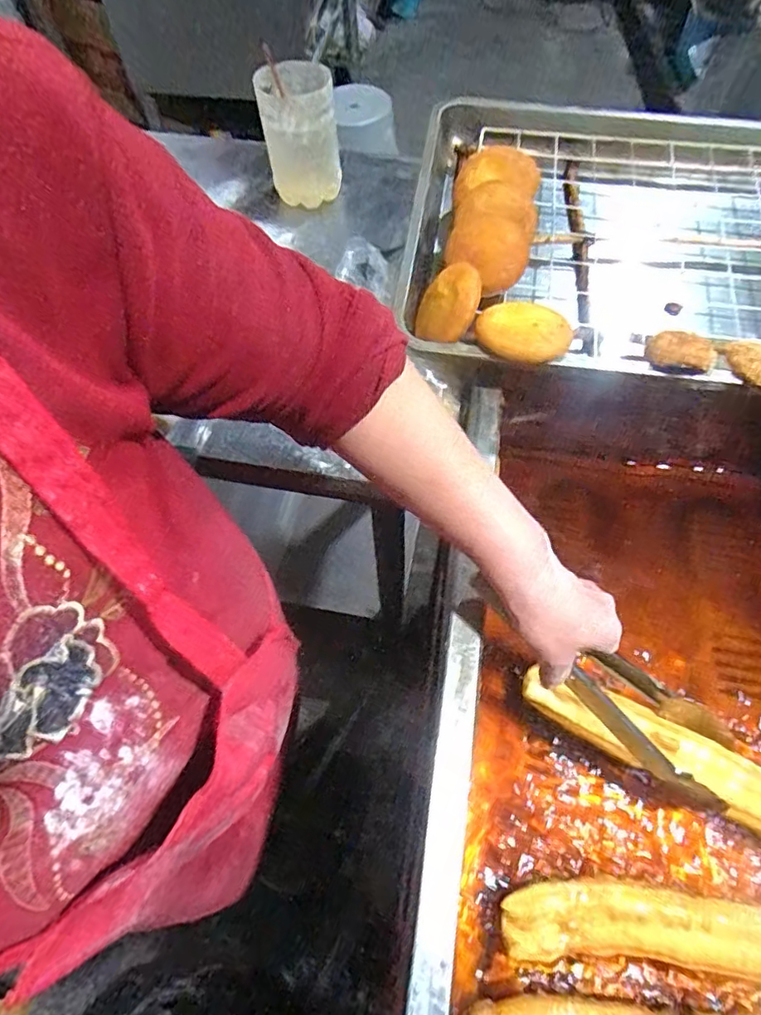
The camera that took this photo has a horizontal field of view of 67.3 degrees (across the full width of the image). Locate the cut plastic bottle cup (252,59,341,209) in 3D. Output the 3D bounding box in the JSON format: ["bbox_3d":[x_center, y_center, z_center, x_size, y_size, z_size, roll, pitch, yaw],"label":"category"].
[{"bbox_3d":[-0.107,-0.494,0.764,0.095,0.147,0.093,-8,61,-4],"label":"cut plastic bottle cup"}]

